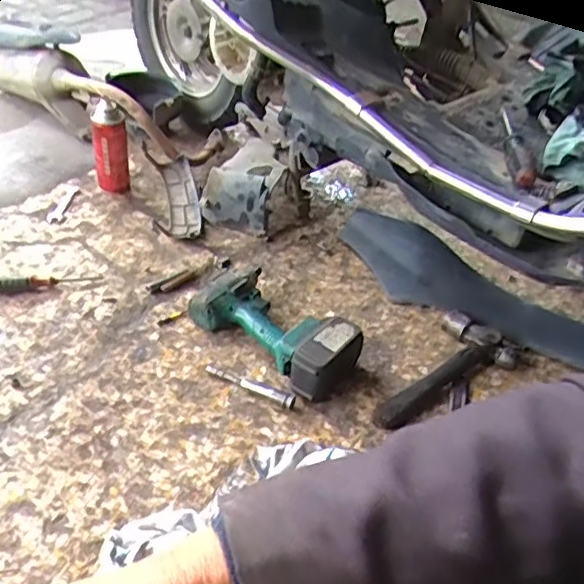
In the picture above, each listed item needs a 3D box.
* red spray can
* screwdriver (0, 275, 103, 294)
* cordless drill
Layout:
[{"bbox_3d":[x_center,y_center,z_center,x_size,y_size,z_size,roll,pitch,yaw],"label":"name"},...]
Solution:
[{"bbox_3d":[-0.329,-0.259,1.094,0.052,0.173,0.049,4,41,-4],"label":"red spray can"},{"bbox_3d":[-0.378,-0.017,0.930,0.160,0.023,0.025,-9,43,-18],"label":"screwdriver"},{"bbox_3d":[-0.024,0.046,0.881,0.244,0.075,0.124,30,46,25],"label":"cordless drill"}]

